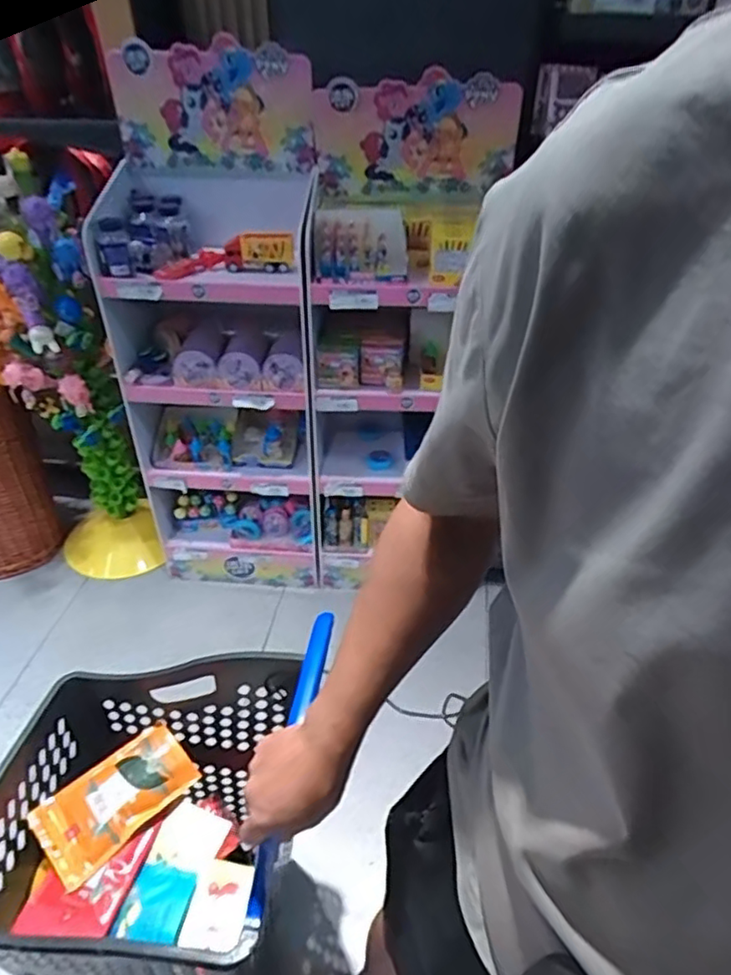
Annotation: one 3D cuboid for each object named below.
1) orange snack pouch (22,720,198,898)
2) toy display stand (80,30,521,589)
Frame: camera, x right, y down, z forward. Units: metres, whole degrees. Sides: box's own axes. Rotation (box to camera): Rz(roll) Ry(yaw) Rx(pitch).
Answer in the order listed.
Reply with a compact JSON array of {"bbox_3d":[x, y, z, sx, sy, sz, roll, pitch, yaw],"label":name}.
[{"bbox_3d":[-0.397,0.496,0.997,0.234,0.053,0.133,-29,46,-33],"label":"orange snack pouch"},{"bbox_3d":[-0.139,-0.276,1.506,0.844,1.198,0.278,1,37,0],"label":"toy display stand"}]

